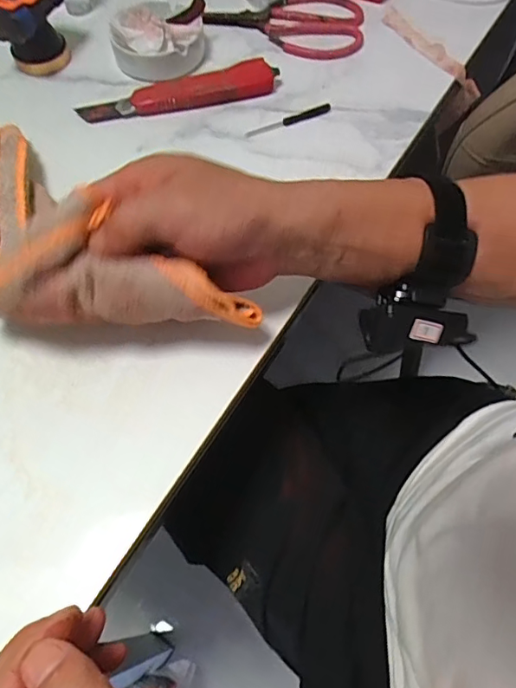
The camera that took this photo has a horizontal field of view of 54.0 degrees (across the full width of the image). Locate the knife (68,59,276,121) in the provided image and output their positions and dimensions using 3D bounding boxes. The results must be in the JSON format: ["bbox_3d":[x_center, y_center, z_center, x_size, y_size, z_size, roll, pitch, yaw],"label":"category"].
[{"bbox_3d":[-0.068,-0.225,0.451,0.176,0.018,0.036,-15,62,-8],"label":"knife"}]

